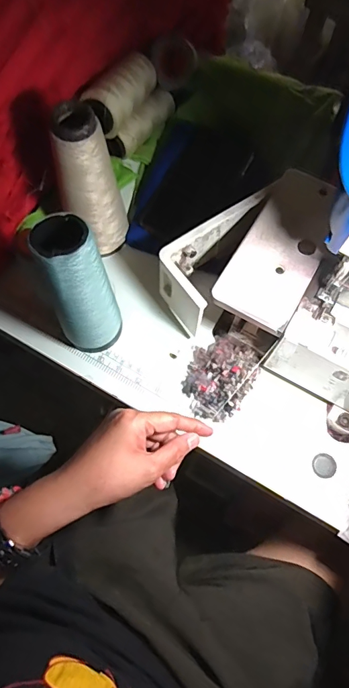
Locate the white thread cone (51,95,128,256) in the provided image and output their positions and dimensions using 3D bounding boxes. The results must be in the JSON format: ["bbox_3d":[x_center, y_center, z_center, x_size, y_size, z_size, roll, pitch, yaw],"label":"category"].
[{"bbox_3d":[-0.090,-0.165,0.453,0.056,0.165,0.060,26,70,8],"label":"white thread cone"}]

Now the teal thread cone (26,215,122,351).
[{"bbox_3d":[-0.088,-0.049,0.405,0.064,0.188,0.054,-17,70,-8],"label":"teal thread cone"}]

